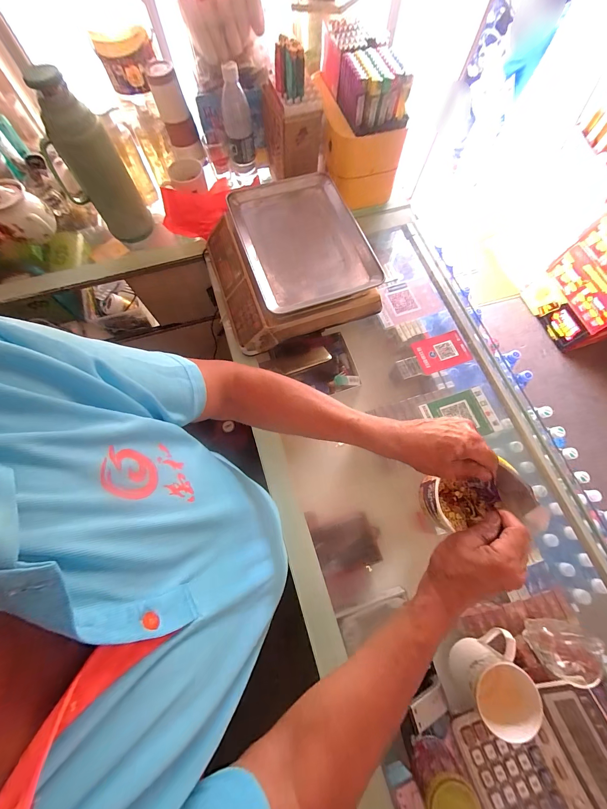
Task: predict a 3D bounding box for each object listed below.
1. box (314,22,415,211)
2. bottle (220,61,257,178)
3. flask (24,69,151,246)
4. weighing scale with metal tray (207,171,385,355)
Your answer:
[{"bbox_3d":[0.134,-0.679,0.704,0.199,0.261,0.243,5,72,1],"label":"box"},{"bbox_3d":[-0.157,-0.673,0.694,0.062,0.199,0.078,-10,72,-3],"label":"bottle"},{"bbox_3d":[-0.459,-0.506,0.618,0.134,0.297,0.094,29,74,9],"label":"flask"},{"bbox_3d":[-0.033,-0.305,0.623,0.304,0.097,0.331,-19,73,-6],"label":"weighing scale with metal tray"}]

